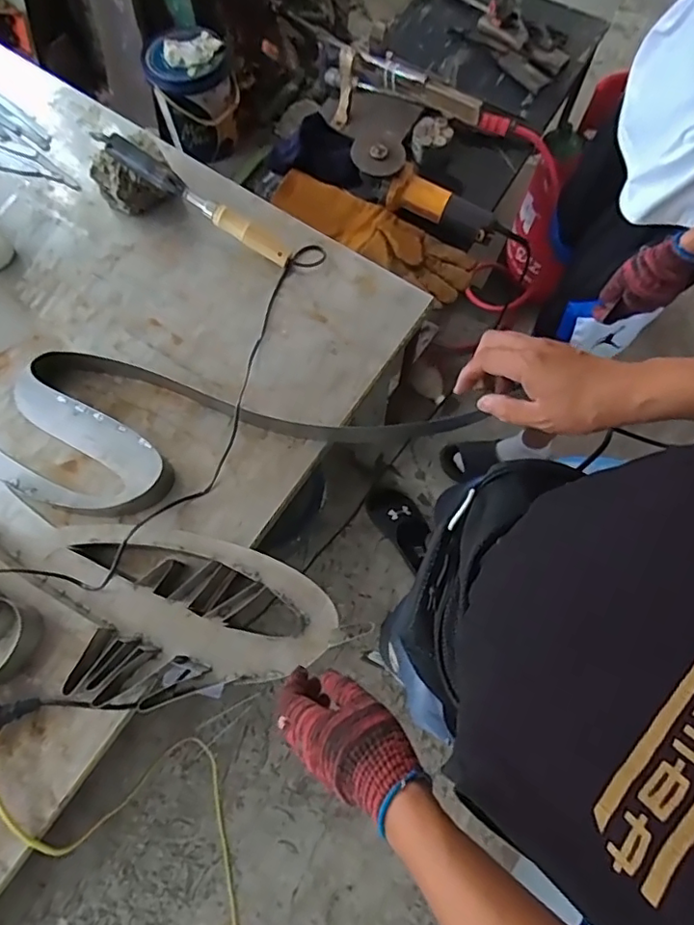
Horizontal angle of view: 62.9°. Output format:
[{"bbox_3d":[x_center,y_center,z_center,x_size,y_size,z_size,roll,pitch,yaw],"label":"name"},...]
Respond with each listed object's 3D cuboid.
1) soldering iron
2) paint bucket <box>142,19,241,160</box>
[{"bbox_3d":[-0.223,-0.388,0.828,0.321,0.031,0.030,32,76,-6],"label":"soldering iron"},{"bbox_3d":[-0.417,-1.037,1.591,0.222,0.255,0.237,0,74,0],"label":"paint bucket"}]

